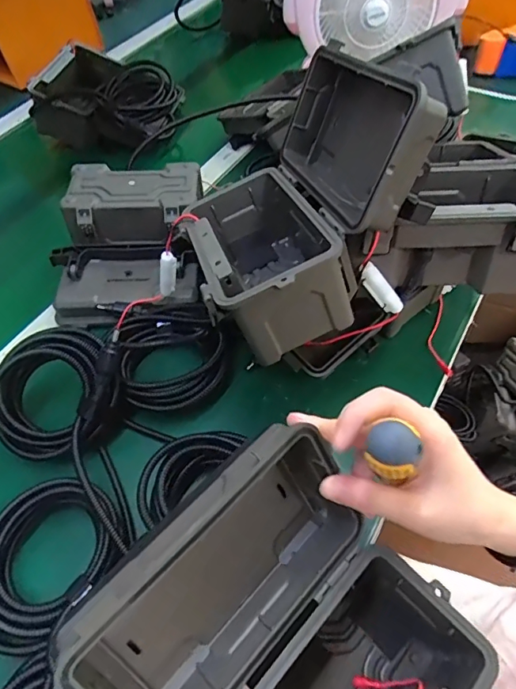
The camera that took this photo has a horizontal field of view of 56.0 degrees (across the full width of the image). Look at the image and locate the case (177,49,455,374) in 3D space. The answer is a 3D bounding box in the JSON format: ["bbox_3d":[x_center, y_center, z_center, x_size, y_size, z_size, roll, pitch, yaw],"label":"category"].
[{"bbox_3d":[0.021,-0.113,0.399,0.173,0.184,0.183,-22,54,-10],"label":"case"}]

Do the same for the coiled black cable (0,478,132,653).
[{"bbox_3d":[-0.167,0.166,0.379,0.096,0.029,0.122,34,63,27],"label":"coiled black cable"}]

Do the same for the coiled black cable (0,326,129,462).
[{"bbox_3d":[-0.187,0.047,0.447,0.117,0.039,0.115,-1,93,-11],"label":"coiled black cable"}]

